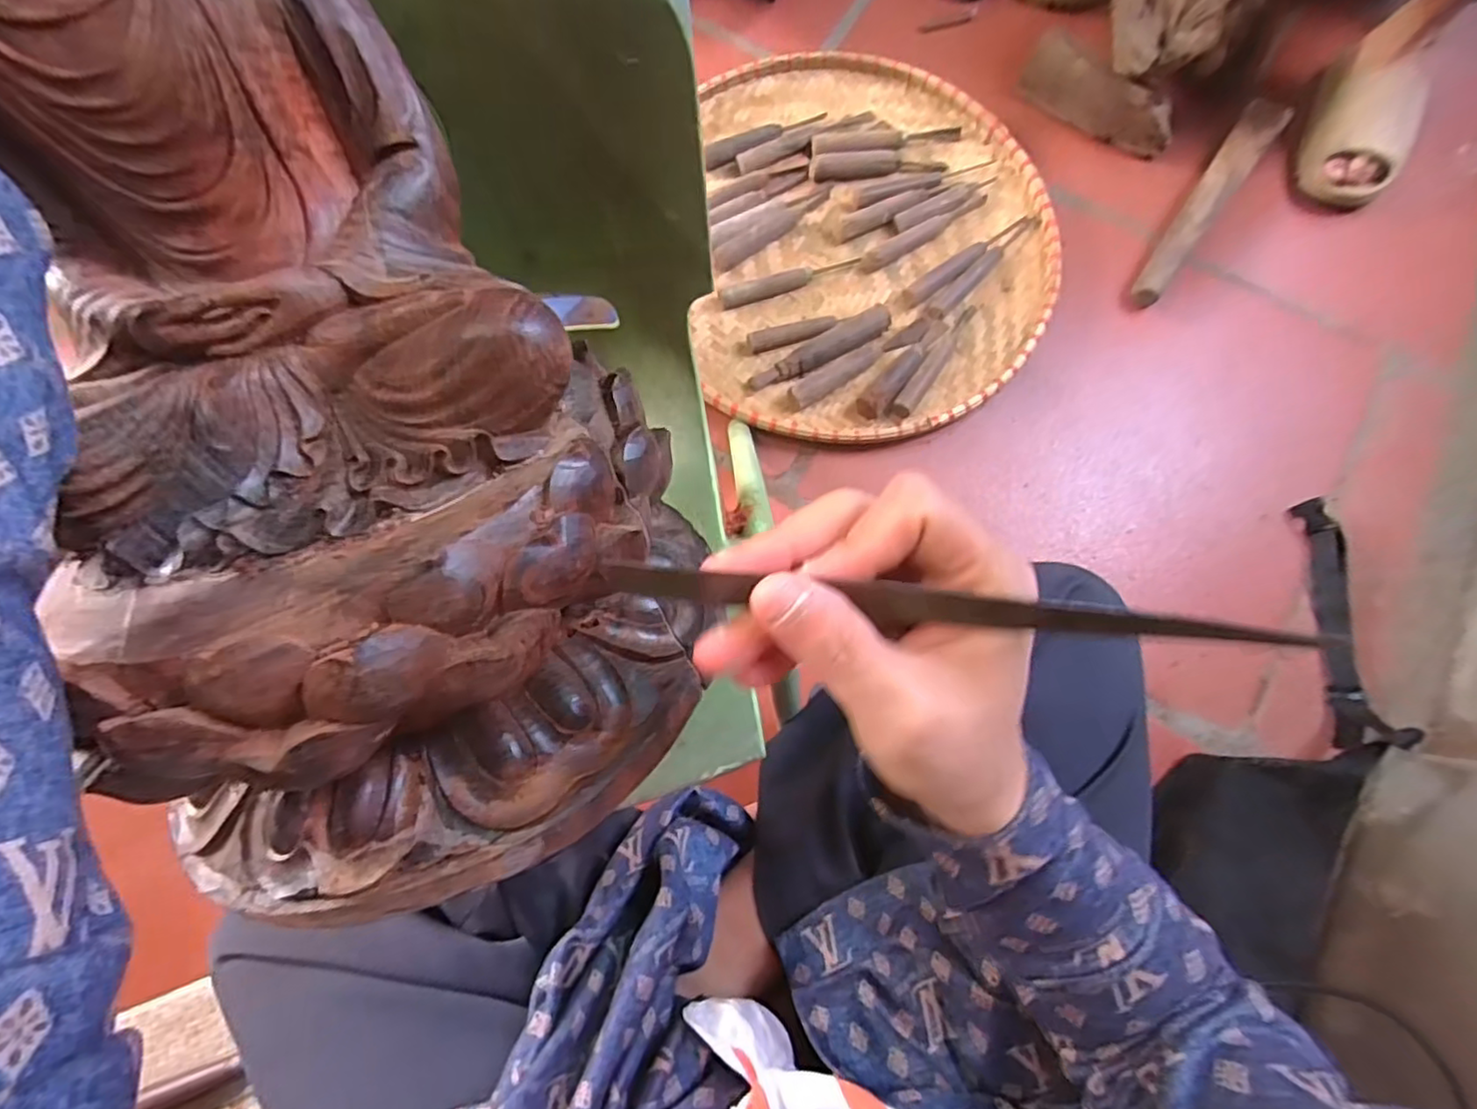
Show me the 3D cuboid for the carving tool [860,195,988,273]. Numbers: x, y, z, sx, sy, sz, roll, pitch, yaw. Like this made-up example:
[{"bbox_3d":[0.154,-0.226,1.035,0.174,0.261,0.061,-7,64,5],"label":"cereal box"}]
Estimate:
[{"bbox_3d":[0.221,-0.376,0.764,0.173,0.018,0.025,-29,77,-8],"label":"carving tool"}]

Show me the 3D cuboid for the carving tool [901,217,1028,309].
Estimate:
[{"bbox_3d":[0.259,-0.340,0.756,0.178,0.016,0.025,-37,79,-10],"label":"carving tool"}]

